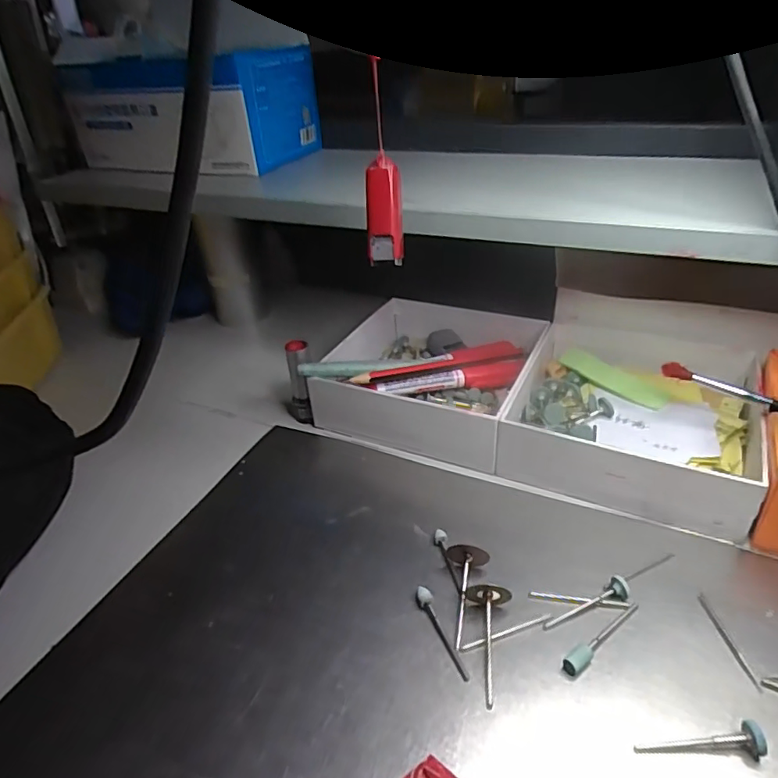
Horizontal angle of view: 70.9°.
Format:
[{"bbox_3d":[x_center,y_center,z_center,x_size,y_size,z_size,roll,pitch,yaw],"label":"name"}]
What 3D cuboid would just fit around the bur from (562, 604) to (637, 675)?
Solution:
[{"bbox_3d":[0.092,0.105,0.233,0.049,0.007,0.006,-27,40,-26],"label":"bur"}]

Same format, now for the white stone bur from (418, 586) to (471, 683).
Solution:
[{"bbox_3d":[0.023,0.107,0.242,0.007,0.005,0.045,-17,36,-14],"label":"white stone bur"}]

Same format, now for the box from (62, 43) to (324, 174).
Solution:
[{"bbox_3d":[-0.166,-0.235,0.460,0.193,0.079,0.097,11,37,22],"label":"box"}]

